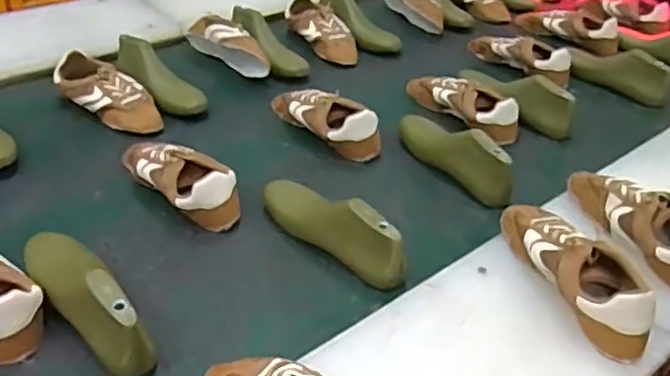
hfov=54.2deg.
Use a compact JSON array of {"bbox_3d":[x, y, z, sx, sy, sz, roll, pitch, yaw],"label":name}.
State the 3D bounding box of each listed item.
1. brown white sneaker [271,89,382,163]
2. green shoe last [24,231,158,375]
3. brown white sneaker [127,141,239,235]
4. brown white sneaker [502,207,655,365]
[{"bbox_3d":[-0.029,-0.124,1.130,0.246,0.080,0.072,32,45,31],"label":"brown white sneaker"},{"bbox_3d":[-0.290,0.123,0.751,0.061,0.101,0.227,-26,47,-34],"label":"green shoe last"},{"bbox_3d":[-0.231,-0.015,0.962,0.226,0.074,0.086,31,44,31],"label":"brown white sneaker"},{"bbox_3d":[0.278,0.082,0.769,0.086,0.073,0.252,-9,39,-17],"label":"brown white sneaker"}]

